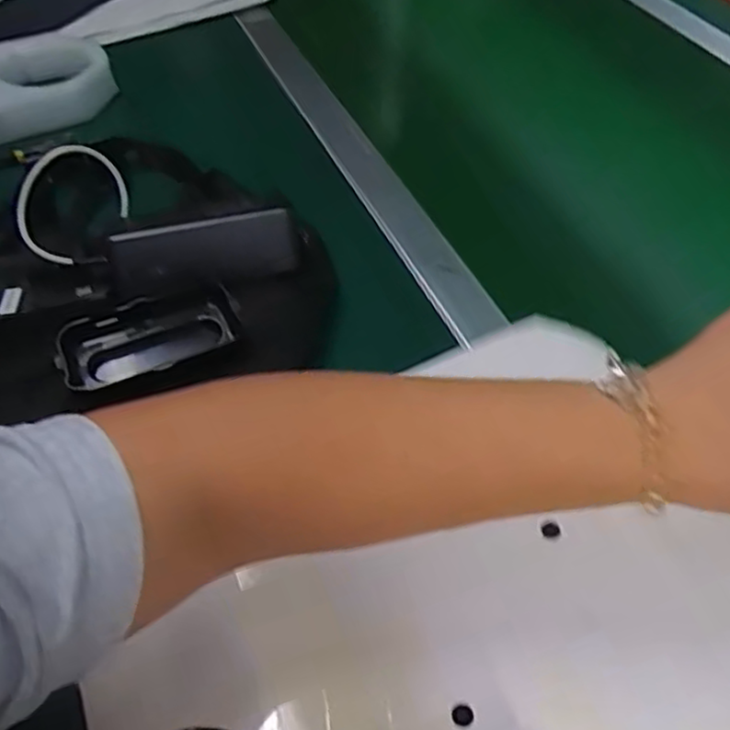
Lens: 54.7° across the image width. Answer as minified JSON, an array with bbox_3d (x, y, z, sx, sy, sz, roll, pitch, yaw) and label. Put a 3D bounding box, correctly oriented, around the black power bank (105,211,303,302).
[{"bbox_3d":[-0.109,-0.077,0.483,0.121,0.049,0.022,-10,36,-15],"label":"black power bank"}]

